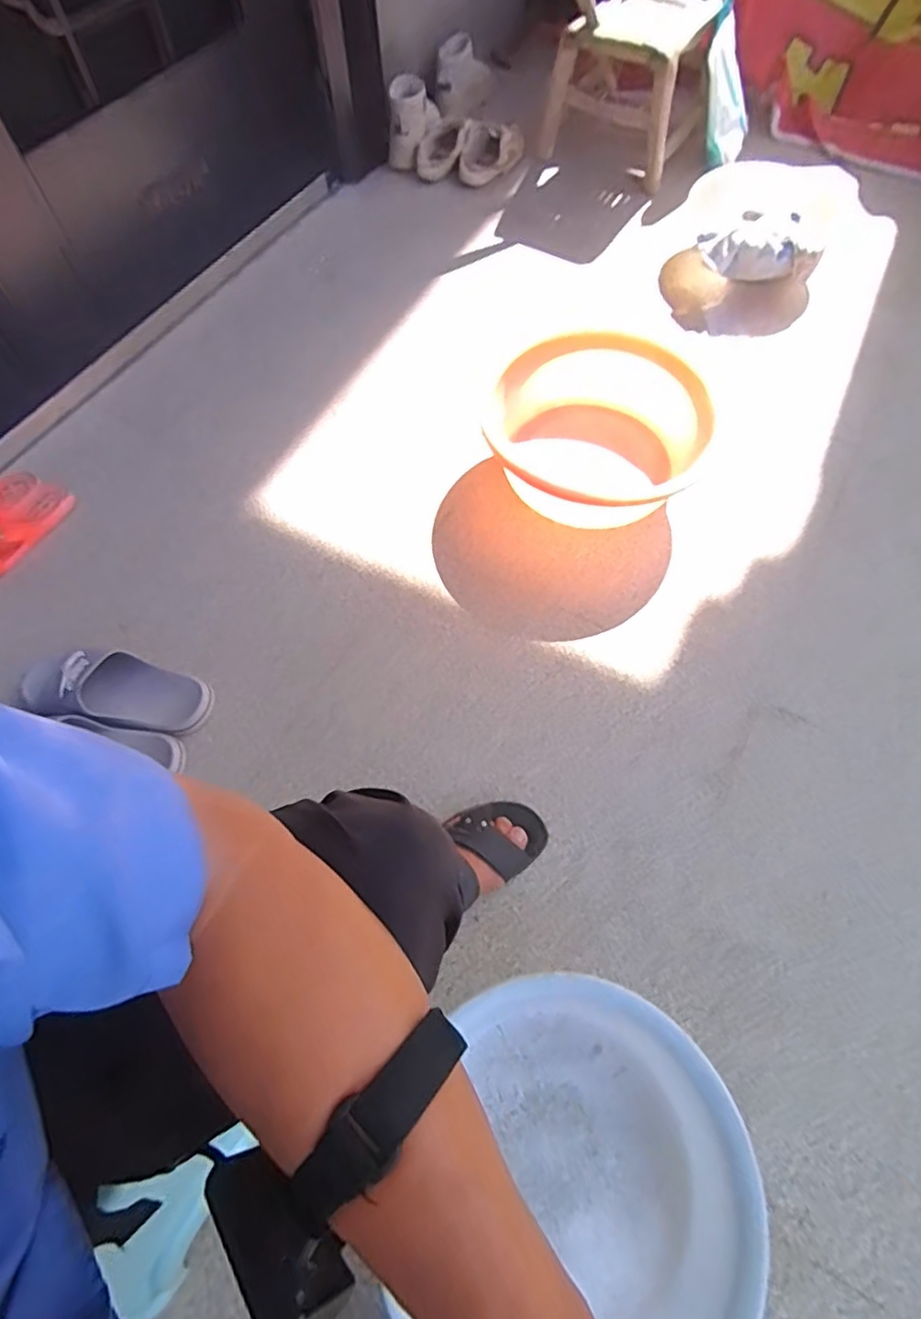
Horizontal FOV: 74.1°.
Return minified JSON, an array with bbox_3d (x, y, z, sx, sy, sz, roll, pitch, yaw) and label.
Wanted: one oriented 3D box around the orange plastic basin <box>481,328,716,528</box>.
[{"bbox_3d":[0.232,-0.396,1.070,0.338,0.161,0.371,0,64,0],"label":"orange plastic basin"}]

